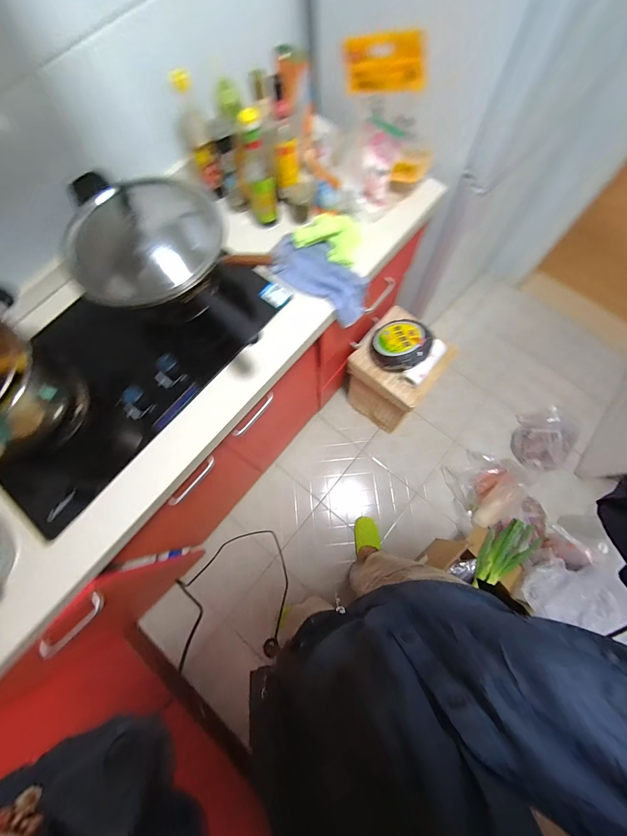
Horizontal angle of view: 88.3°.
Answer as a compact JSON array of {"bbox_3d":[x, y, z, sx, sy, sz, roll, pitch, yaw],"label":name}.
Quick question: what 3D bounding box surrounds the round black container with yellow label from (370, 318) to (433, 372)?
[{"bbox_3d":[0.301,-0.260,1.110,0.203,0.095,0.199,0,73,1],"label":"round black container with yellow label"}]

